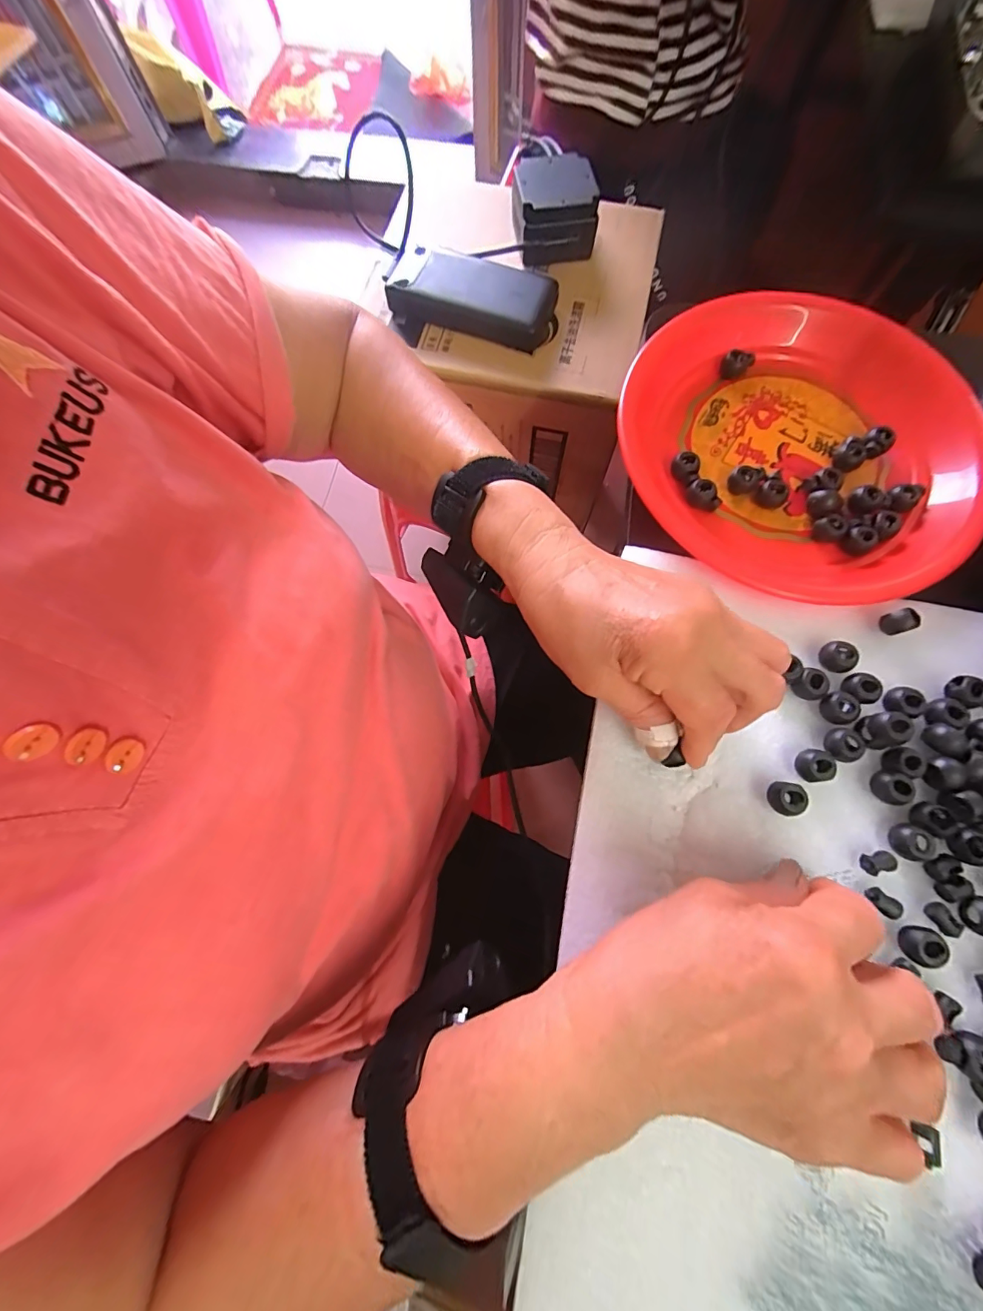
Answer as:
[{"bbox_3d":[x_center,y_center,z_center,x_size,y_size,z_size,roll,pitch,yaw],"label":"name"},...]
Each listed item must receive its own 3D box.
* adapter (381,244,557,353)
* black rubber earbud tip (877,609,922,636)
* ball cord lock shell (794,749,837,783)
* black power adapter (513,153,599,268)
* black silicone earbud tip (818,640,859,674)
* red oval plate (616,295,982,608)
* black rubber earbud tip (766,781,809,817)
[{"bbox_3d":[-0.018,-0.349,0.450,0.159,0.034,0.071,15,75,6],"label":"adapter"},{"bbox_3d":[0.233,-0.019,0.264,0.015,0.015,0.012,-15,74,-3],"label":"black rubber earbud tip"},{"bbox_3d":[0.170,0.058,0.243,0.013,0.014,0.016,-6,74,-1],"label":"ball cord lock shell"},{"bbox_3d":[0.061,-0.438,0.447,0.079,0.049,0.096,-1,74,1],"label":"black power adapter"},{"bbox_3d":[0.194,0.001,0.259,0.013,0.016,0.018,-22,75,-5],"label":"black silicone earbud tip"},{"bbox_3d":[0.200,-0.138,0.298,0.221,0.024,0.222,6,73,2],"label":"red oval plate"},{"bbox_3d":[0.153,0.075,0.239,0.014,0.015,0.017,1,74,2],"label":"black rubber earbud tip"}]

